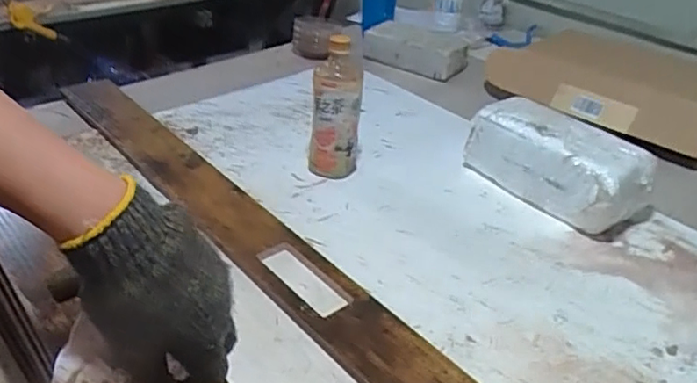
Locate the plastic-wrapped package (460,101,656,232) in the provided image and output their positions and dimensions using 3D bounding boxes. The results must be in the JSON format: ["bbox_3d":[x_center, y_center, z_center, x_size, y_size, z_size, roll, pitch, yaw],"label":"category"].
[{"bbox_3d":[0.292,-0.042,0.860,0.119,0.115,0.248,-24,43,-36],"label":"plastic-wrapped package"}]

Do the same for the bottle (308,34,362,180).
[{"bbox_3d":[-0.018,-0.115,0.860,0.067,0.192,0.062,3,33,-2],"label":"bottle"}]

